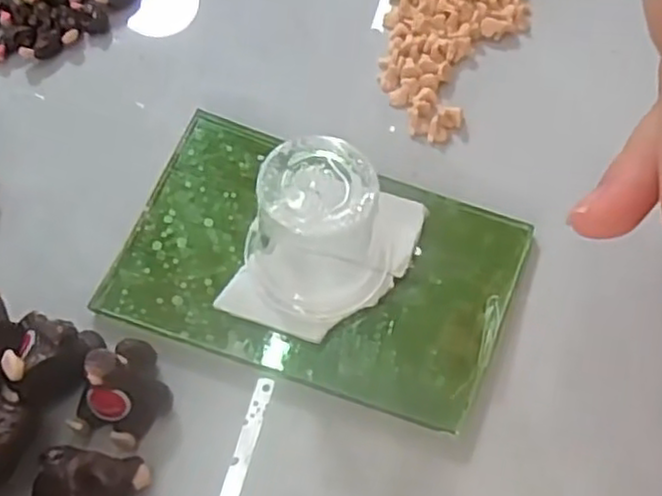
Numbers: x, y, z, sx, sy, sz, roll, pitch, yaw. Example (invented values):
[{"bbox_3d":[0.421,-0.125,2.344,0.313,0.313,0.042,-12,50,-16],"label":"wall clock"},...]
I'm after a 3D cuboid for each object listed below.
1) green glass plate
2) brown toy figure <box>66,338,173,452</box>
[{"bbox_3d":[-0.004,0.005,0.195,0.102,0.006,0.067,21,66,8],"label":"green glass plate"},{"bbox_3d":[-0.051,0.035,0.171,0.018,0.020,0.025,33,68,13],"label":"brown toy figure"}]

